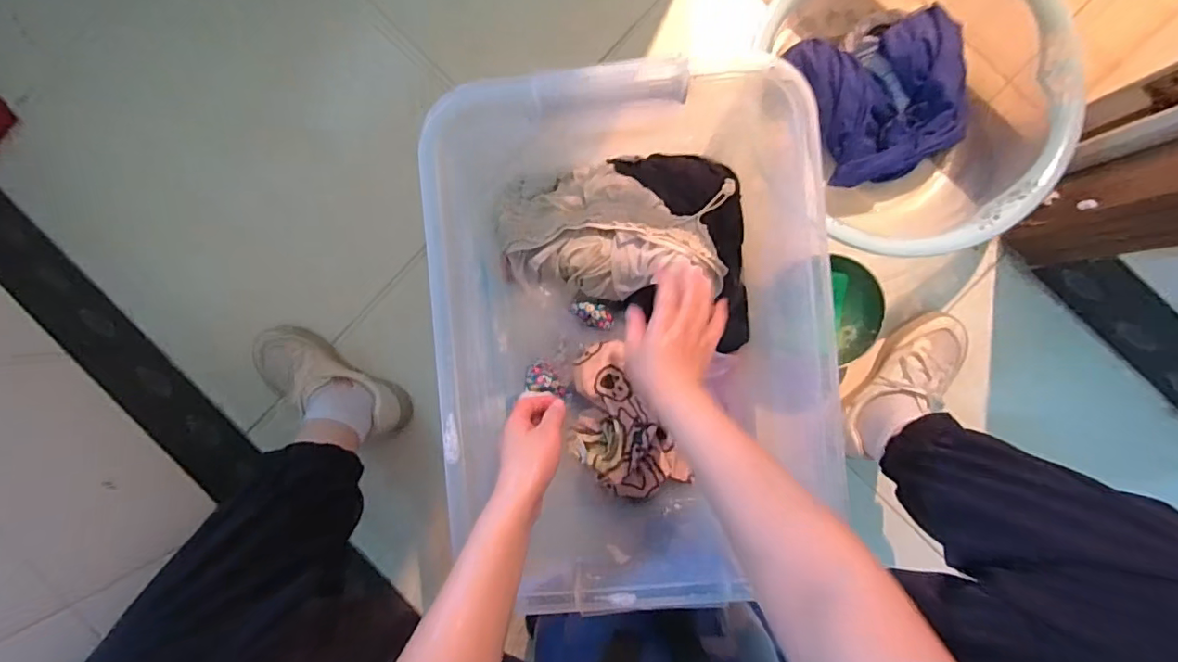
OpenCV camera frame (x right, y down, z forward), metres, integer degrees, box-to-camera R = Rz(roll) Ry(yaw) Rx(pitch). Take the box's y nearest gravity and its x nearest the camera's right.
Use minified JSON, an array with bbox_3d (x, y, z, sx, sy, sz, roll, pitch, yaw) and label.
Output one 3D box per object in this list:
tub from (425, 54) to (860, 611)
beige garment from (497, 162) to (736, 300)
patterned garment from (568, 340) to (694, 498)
[{"bbox_3d":[0.037,0.002,0.567,0.348,0.199,0.466,-5,92,2],"label":"tub"},{"bbox_3d":[0.027,-0.114,0.620,0.259,0.065,0.144,3,92,2],"label":"beige garment"},{"bbox_3d":[0.027,0.116,0.629,0.109,0.078,0.185,-28,91,2],"label":"patterned garment"}]

